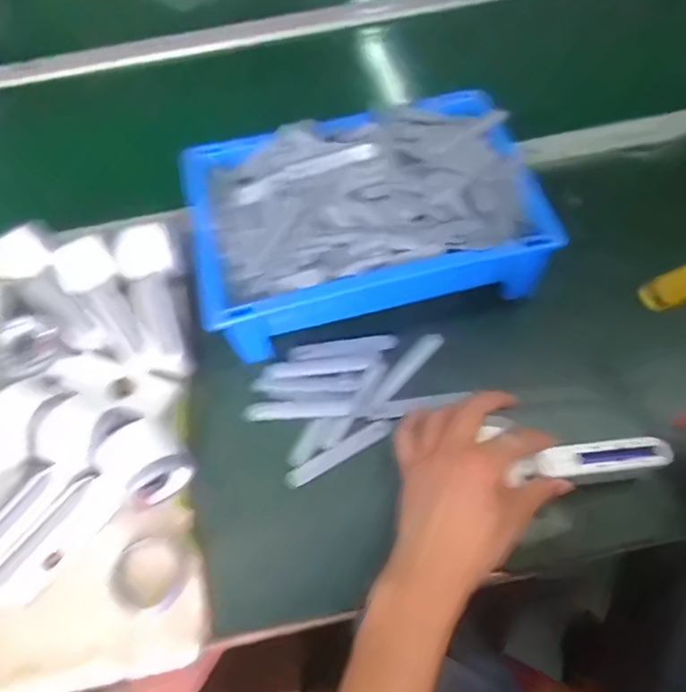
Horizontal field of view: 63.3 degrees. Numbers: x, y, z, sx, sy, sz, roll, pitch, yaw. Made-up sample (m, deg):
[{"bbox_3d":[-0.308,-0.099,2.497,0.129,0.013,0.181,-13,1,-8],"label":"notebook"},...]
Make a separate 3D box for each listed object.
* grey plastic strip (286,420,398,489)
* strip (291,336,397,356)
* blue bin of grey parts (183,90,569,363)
[{"bbox_3d":[-0.002,0.093,0.485,0.103,0.004,0.016,-30,81,-6],"label":"grey plastic strip"},{"bbox_3d":[0.001,0.000,0.534,0.101,0.005,0.015,-4,59,-1],"label":"strip"},{"bbox_3d":[0.019,-0.119,0.542,0.310,0.095,0.223,-11,59,-5],"label":"blue bin of grey parts"}]

